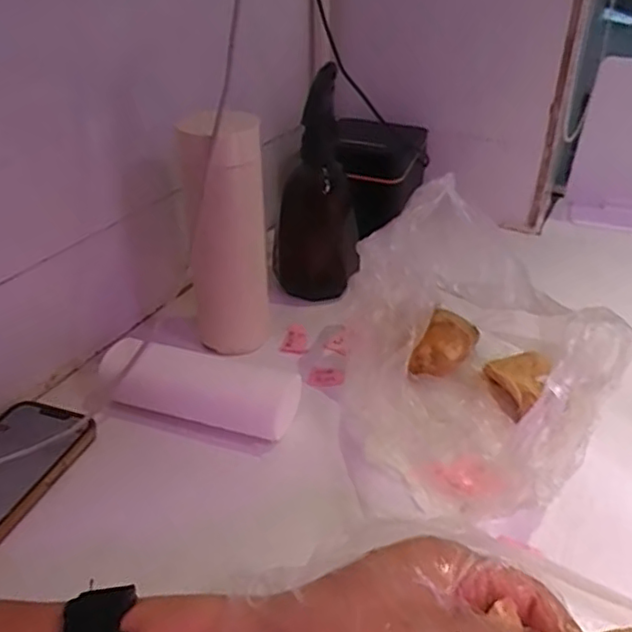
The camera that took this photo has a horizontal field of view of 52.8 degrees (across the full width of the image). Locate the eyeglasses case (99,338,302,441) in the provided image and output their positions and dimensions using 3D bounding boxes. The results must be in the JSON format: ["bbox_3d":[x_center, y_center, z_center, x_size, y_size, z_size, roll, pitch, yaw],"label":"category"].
[{"bbox_3d":[-0.089,0.056,0.477,0.147,0.048,0.042,8,34,11],"label":"eyeglasses case"}]

